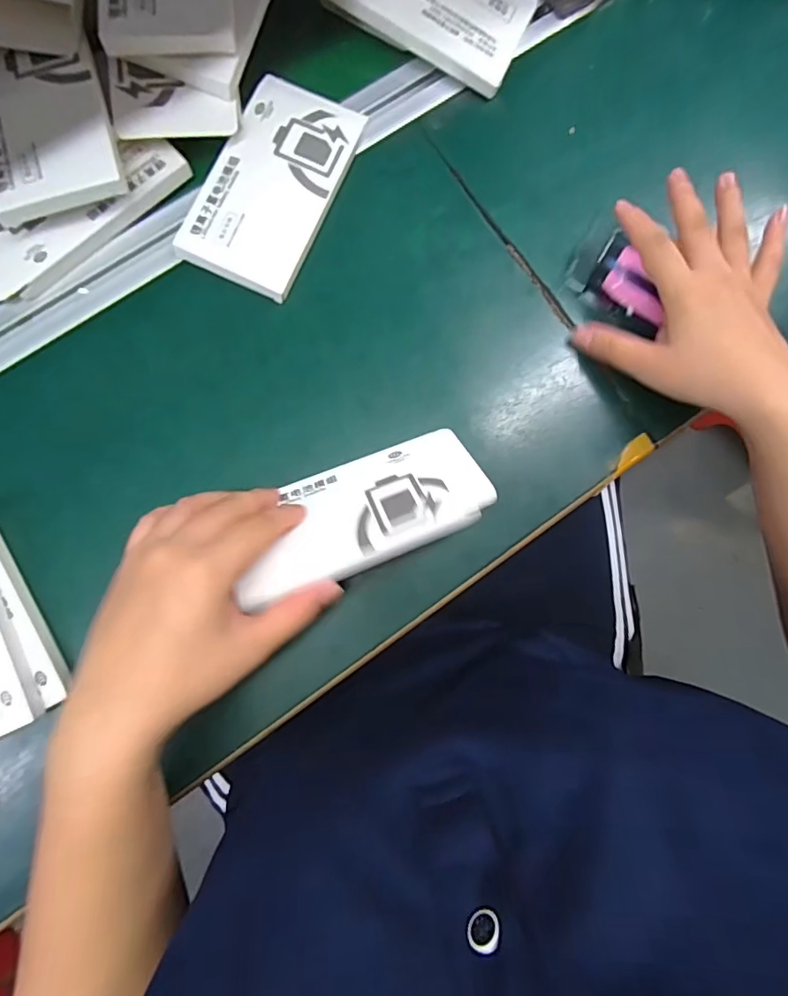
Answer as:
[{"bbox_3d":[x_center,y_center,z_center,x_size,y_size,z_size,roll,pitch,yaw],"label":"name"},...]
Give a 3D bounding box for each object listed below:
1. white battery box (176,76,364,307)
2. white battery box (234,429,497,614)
[{"bbox_3d":[-0.084,-0.220,0.365,0.081,0.014,0.149,24,83,0],"label":"white battery box"},{"bbox_3d":[-0.021,0.006,0.316,0.150,0.013,0.083,-22,45,-7],"label":"white battery box"}]

